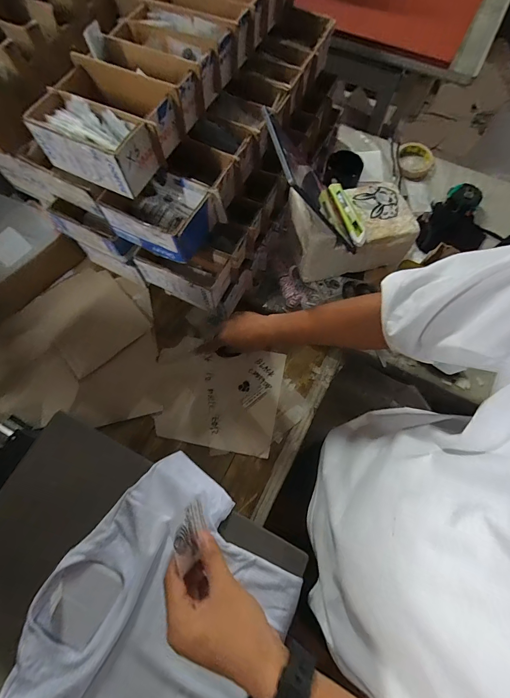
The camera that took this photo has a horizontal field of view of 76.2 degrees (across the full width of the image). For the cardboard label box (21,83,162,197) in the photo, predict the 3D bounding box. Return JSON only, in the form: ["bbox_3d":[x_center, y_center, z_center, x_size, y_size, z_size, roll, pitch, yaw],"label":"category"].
[{"bbox_3d":[-0.234,-0.301,0.478,0.172,0.071,0.083,23,72,9],"label":"cardboard label box"}]

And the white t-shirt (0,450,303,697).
[{"bbox_3d":[-0.136,0.385,0.427,0.304,0.033,0.399,31,73,11],"label":"white t-shirt"}]

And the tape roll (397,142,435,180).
[{"bbox_3d":[0.410,-0.481,0.835,0.089,0.032,0.094,0,70,1],"label":"tape roll"}]

